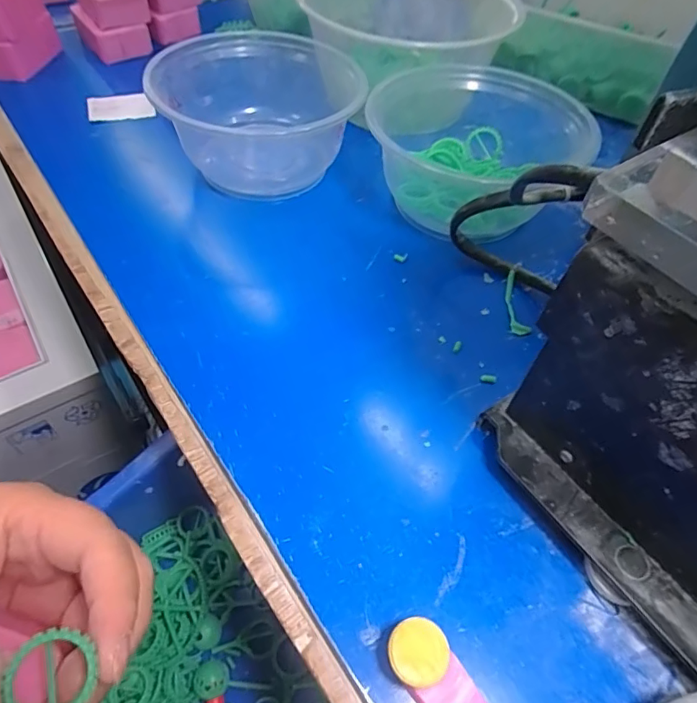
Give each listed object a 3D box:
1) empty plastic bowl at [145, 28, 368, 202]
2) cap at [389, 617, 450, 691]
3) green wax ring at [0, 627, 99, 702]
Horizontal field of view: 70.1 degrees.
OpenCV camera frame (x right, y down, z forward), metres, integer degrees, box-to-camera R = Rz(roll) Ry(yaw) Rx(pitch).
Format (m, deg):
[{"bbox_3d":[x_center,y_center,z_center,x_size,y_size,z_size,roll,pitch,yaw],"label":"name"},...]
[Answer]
[{"bbox_3d":[-0.060,-0.162,0.336,0.122,0.057,0.111,2,53,-3],"label":"empty plastic bowl"},{"bbox_3d":[0.023,0.101,0.166,0.020,0.004,0.020,-2,57,3],"label":"cap"},{"bbox_3d":[-0.083,0.091,0.137,0.023,0.004,0.023,10,65,-23],"label":"green wax ring"}]

